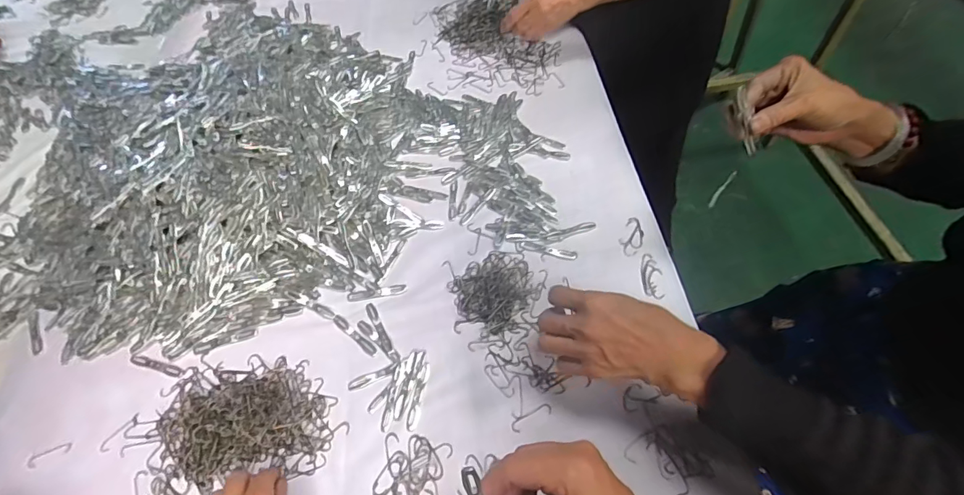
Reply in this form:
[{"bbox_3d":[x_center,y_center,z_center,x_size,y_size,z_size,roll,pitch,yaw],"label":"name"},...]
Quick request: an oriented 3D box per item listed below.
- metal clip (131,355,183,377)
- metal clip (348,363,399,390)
[{"bbox_3d":[-0.362,0.130,0.518,0.067,0.004,0.011,12,59,11],"label":"metal clip"},{"bbox_3d":[-0.116,0.138,0.503,0.056,0.005,0.012,-20,58,-10],"label":"metal clip"}]

